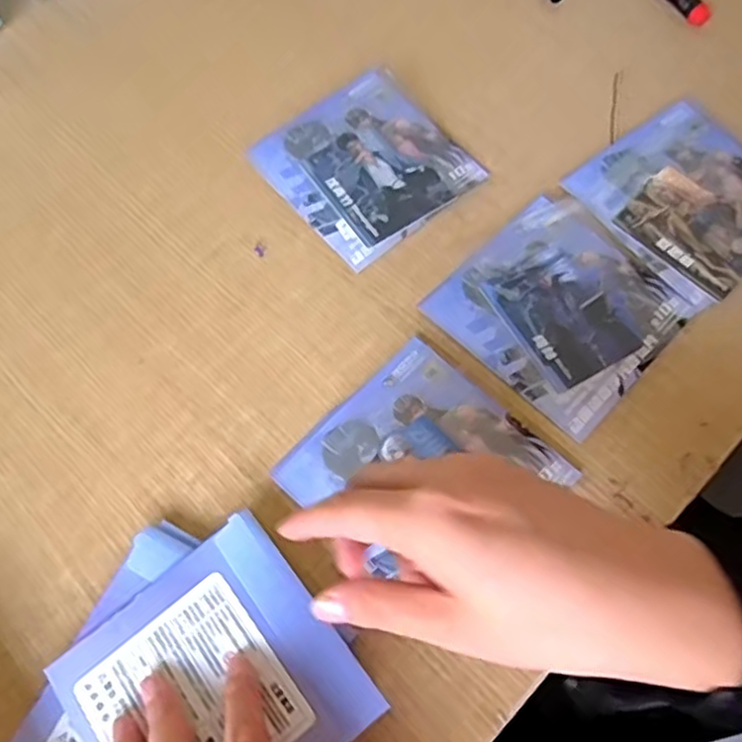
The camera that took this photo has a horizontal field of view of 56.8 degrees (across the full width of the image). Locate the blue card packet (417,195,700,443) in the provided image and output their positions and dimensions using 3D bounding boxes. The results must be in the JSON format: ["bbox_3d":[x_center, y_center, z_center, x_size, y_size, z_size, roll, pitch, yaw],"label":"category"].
[{"bbox_3d":[0.129,-0.046,0.460,0.134,0.009,0.136,42,72,16],"label":"blue card packet"}]

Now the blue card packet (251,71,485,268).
[{"bbox_3d":[-0.002,-0.156,0.512,0.131,0.011,0.131,-37,71,-15],"label":"blue card packet"}]

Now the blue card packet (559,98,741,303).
[{"bbox_3d":[0.232,-0.128,0.494,0.128,0.008,0.135,-38,72,-15],"label":"blue card packet"}]

